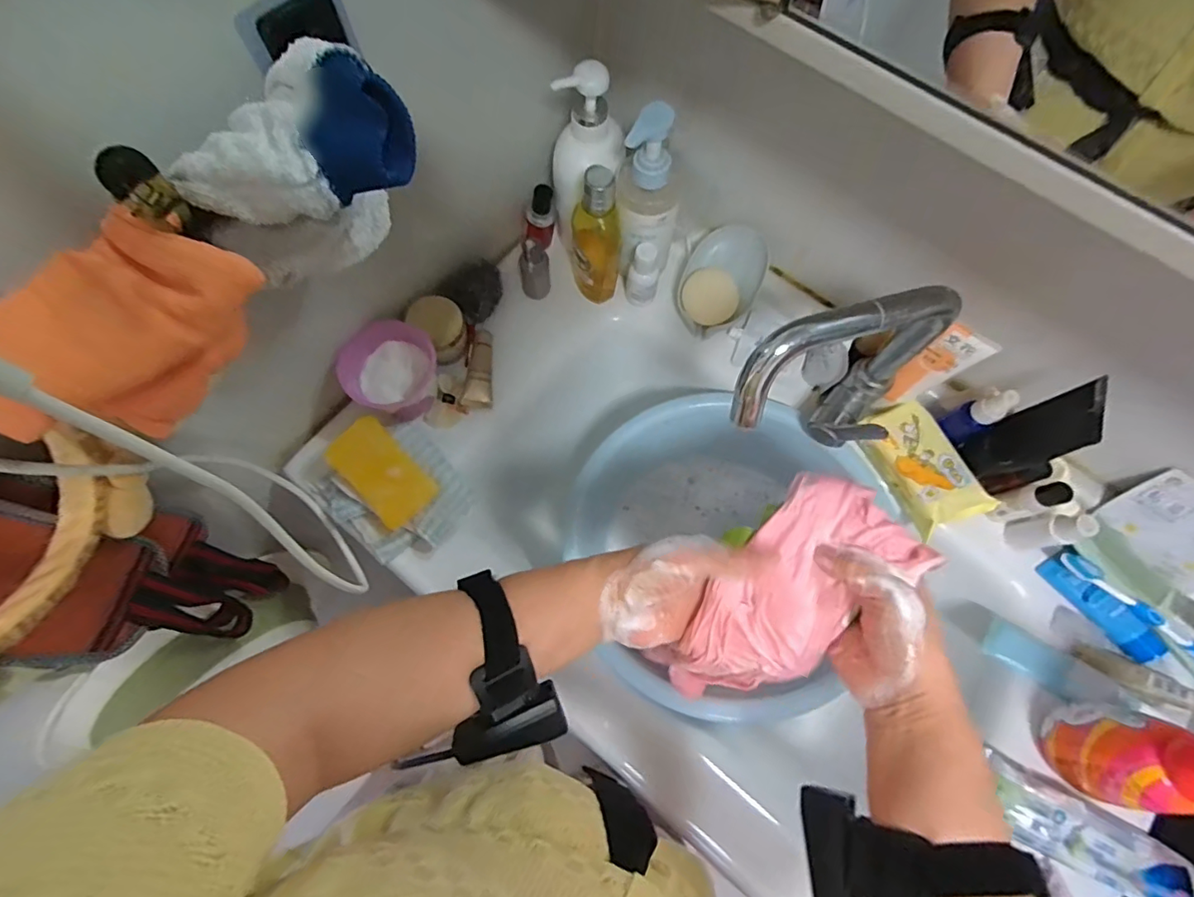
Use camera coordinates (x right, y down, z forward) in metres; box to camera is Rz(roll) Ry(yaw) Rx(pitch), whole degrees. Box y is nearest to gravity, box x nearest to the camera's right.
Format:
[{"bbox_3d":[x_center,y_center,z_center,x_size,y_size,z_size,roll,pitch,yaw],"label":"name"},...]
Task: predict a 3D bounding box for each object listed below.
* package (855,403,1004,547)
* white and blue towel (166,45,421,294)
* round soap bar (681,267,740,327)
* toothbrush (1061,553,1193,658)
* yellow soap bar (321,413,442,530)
[{"bbox_3d":[0.322,0.018,0.530,0.075,0.034,0.130,-26,74,-10],"label":"package"},{"bbox_3d":[-0.160,-0.146,0.307,0.117,0.102,0.070,-36,76,-13],"label":"white and blue towel"},{"bbox_3d":[0.124,-0.165,0.584,0.059,0.012,0.057,18,101,5],"label":"round soap bar"},{"bbox_3d":[0.511,0.157,0.487,0.172,0.017,0.024,37,74,11],"label":"toothbrush"},{"bbox_3d":[-0.205,0.024,0.513,0.102,0.028,0.057,43,75,12],"label":"yellow soap bar"}]

